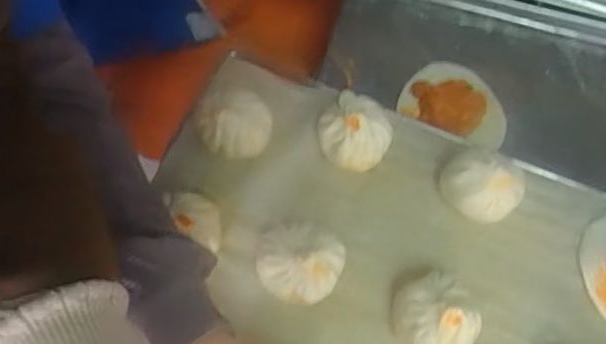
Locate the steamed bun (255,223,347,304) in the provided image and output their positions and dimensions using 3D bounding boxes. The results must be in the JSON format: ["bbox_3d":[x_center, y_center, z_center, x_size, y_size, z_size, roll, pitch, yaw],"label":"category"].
[{"bbox_3d":[-0.002,0.058,0.400,0.052,0.042,0.048,0,65,0],"label":"steamed bun"}]

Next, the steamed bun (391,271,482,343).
[{"bbox_3d":[0.081,0.092,0.385,0.046,0.044,0.049,-36,71,-16],"label":"steamed bun"}]

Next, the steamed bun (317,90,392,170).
[{"bbox_3d":[0.038,-0.029,0.440,0.047,0.044,0.044,0,65,0],"label":"steamed bun"}]

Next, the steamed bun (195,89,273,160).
[{"bbox_3d":[-0.051,-0.037,0.445,0.056,0.038,0.048,2,67,1],"label":"steamed bun"}]

